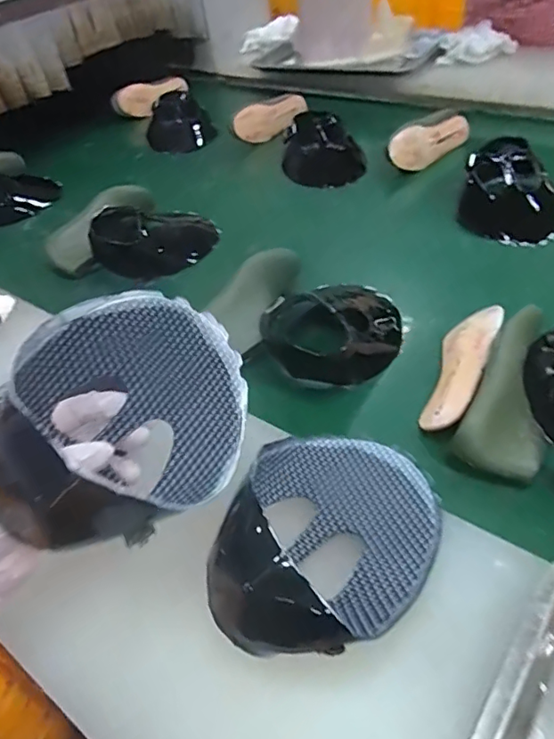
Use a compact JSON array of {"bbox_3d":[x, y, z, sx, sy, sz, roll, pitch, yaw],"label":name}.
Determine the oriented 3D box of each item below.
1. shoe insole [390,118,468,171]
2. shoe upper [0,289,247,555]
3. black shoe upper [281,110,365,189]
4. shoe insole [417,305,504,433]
[{"bbox_3d":[0.248,-0.363,0.851,0.175,0.068,0.026,-31,48,-23],"label":"shoe insole"},{"bbox_3d":[-0.086,0.023,0.334,0.071,0.143,0.188,-19,6,46],"label":"shoe upper"},{"bbox_3d":[0.077,-0.364,0.877,0.131,0.071,0.131,-3,43,5],"label":"black shoe upper"},{"bbox_3d":[0.182,-0.005,0.520,0.054,0.016,0.157,-12,39,44],"label":"shoe insole"}]

